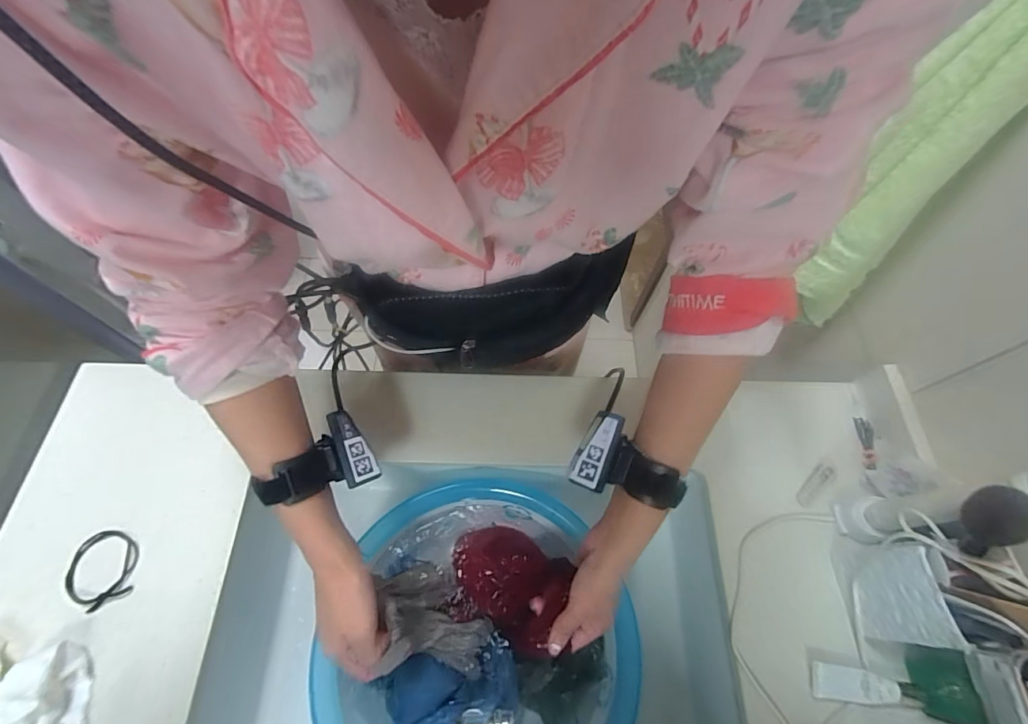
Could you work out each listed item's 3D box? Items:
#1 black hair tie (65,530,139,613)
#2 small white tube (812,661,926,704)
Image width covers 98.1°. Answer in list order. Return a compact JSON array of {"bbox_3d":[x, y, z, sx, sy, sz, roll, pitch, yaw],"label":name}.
[{"bbox_3d":[-0.399,0.200,0.431,0.060,0.004,0.069,-24,67,-13],"label":"black hair tie"},{"bbox_3d":[0.323,0.299,0.411,0.089,0.017,0.029,8,64,2],"label":"small white tube"}]

